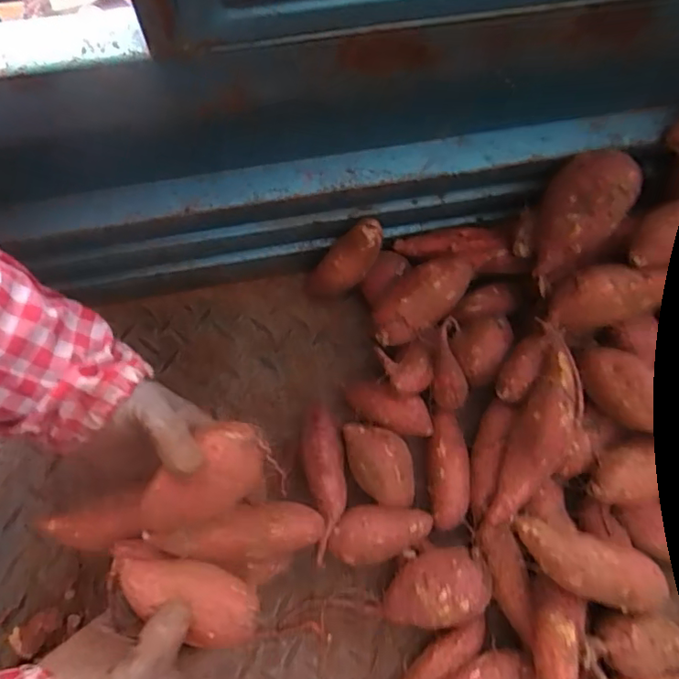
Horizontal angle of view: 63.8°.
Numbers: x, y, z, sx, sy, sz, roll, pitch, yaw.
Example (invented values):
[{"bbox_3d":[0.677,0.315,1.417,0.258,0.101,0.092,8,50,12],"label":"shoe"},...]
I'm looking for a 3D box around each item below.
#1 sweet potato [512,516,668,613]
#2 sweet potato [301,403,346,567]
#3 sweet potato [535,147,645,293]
[{"bbox_3d":[0.201,0.182,0.436,0.131,0.042,0.047,22,86,0],"label":"sweet potato"},{"bbox_3d":[-0.013,0.123,0.490,0.034,0.039,0.136,-6,72,-4],"label":"sweet potato"},{"bbox_3d":[0.204,-0.107,0.472,0.065,0.115,0.056,41,32,13],"label":"sweet potato"}]

